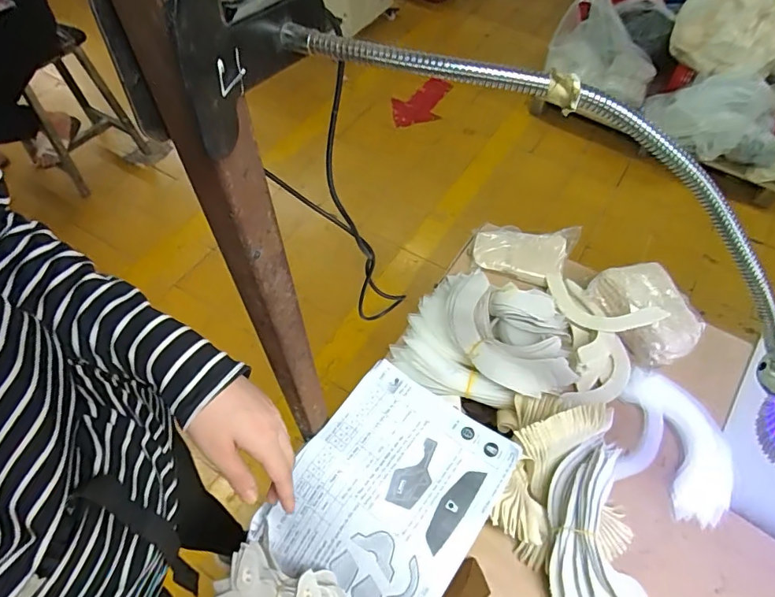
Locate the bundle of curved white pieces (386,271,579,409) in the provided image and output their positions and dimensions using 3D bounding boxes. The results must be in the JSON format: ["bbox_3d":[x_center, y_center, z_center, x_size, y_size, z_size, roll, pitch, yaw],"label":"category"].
[{"bbox_3d":[0.135,0.056,0.640,0.234,0.097,0.173,20,58,12],"label":"bundle of curved white pieces"}]

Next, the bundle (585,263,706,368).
[{"bbox_3d":[0.383,0.017,0.700,0.115,0.059,0.156,-27,61,-17],"label":"bundle"}]

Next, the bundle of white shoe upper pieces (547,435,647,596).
[{"bbox_3d":[0.240,0.278,0.541,0.110,0.054,0.219,2,72,0],"label":"bundle of white shoe upper pieces"}]

